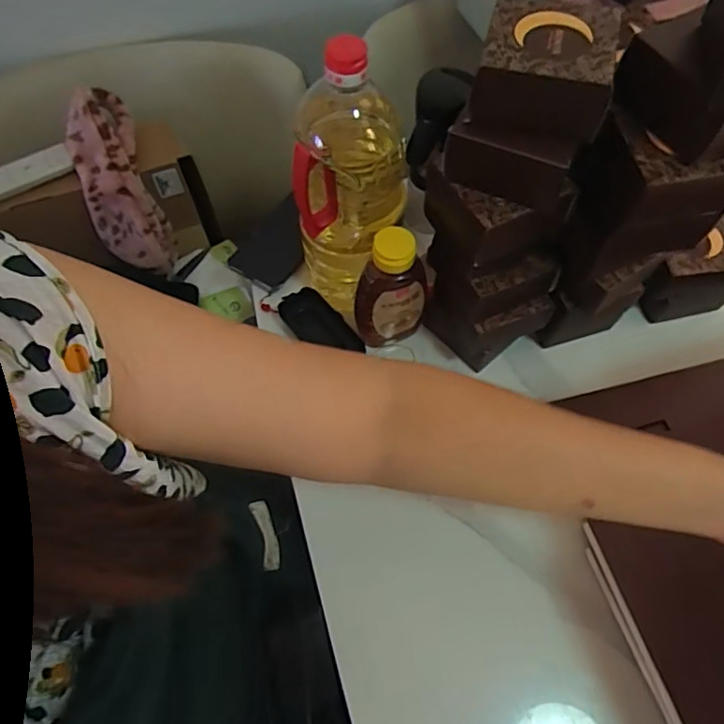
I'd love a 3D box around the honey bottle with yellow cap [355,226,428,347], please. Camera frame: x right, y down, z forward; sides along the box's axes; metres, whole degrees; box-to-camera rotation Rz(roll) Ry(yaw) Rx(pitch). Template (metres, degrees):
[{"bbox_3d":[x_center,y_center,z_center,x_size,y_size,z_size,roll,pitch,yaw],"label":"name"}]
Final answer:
[{"bbox_3d":[0.030,-0.072,0.583,0.070,0.146,0.053,-37,68,-16],"label":"honey bottle with yellow cap"}]

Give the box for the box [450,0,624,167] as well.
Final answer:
[{"bbox_3d":[0.129,-0.205,0.412,0.093,0.072,0.081,15,64,8],"label":"box"}]

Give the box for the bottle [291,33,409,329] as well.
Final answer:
[{"bbox_3d":[-0.007,-0.173,0.558,0.099,0.287,0.108,37,69,17],"label":"bottle"}]

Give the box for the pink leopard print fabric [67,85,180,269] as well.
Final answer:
[{"bbox_3d":[-0.308,-0.227,0.710,0.081,0.214,0.083,-18,24,-8],"label":"pink leopard print fabric"}]

